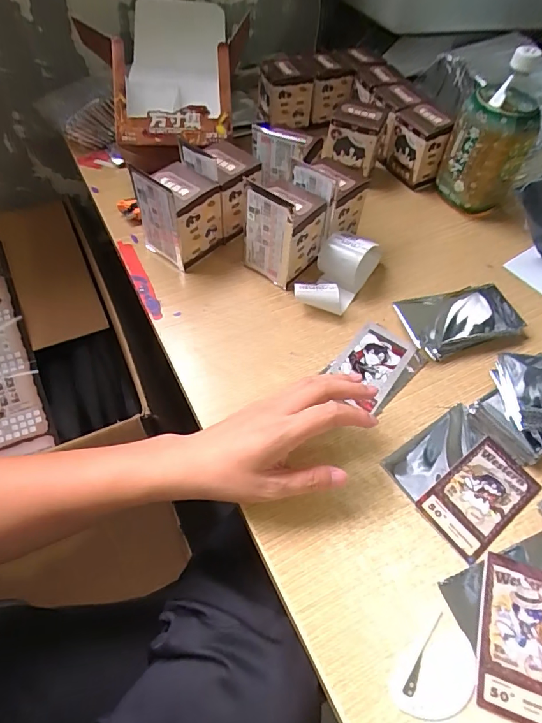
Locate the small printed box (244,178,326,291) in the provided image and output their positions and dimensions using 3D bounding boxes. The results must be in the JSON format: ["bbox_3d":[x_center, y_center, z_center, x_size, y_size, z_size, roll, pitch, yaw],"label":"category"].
[{"bbox_3d":[0.014,-0.161,0.534,0.078,0.114,0.073,39,60,22],"label":"small printed box"}]

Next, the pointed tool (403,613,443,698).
[{"bbox_3d":[0.117,0.221,0.337,0.008,0.004,0.064,33,60,22],"label":"pointed tool"}]

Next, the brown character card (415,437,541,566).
[{"bbox_3d":[0.192,0.124,0.411,0.111,0.004,0.064,-31,65,-22],"label":"brown character card"}]

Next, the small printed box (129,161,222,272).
[{"bbox_3d":[-0.111,-0.181,0.545,0.077,0.113,0.073,39,60,22],"label":"small printed box"}]

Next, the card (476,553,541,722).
[{"bbox_3d":[0.197,0.215,0.345,0.065,0.004,0.111,18,54,9],"label":"card"}]

